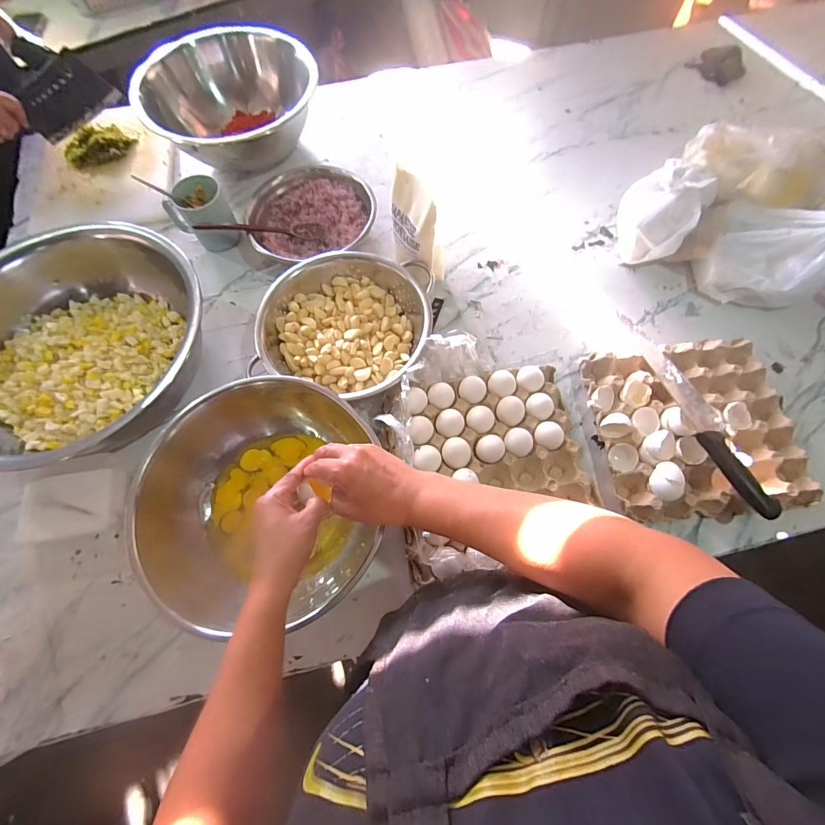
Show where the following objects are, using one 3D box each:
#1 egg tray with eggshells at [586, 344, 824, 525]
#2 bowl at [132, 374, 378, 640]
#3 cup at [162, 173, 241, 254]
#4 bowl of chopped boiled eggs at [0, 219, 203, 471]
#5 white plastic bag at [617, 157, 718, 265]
[{"bbox_3d":[0.422,0.016,0.599,0.280,0.054,0.273,-6,68,-1],"label":"egg tray with eggshells"},{"bbox_3d":[-0.193,0.097,0.553,0.295,0.126,0.262,-2,68,1],"label":"bowl"},{"bbox_3d":[-0.386,-0.359,0.738,0.100,0.103,0.079,-32,71,-11],"label":"cup"},{"bbox_3d":[-0.514,-0.106,0.624,0.391,0.148,0.352,-11,68,-3],"label":"bowl of chopped boiled eggs"},{"bbox_3d":[0.450,-0.370,0.721,0.135,0.121,0.180,35,73,15],"label":"white plastic bag"}]

